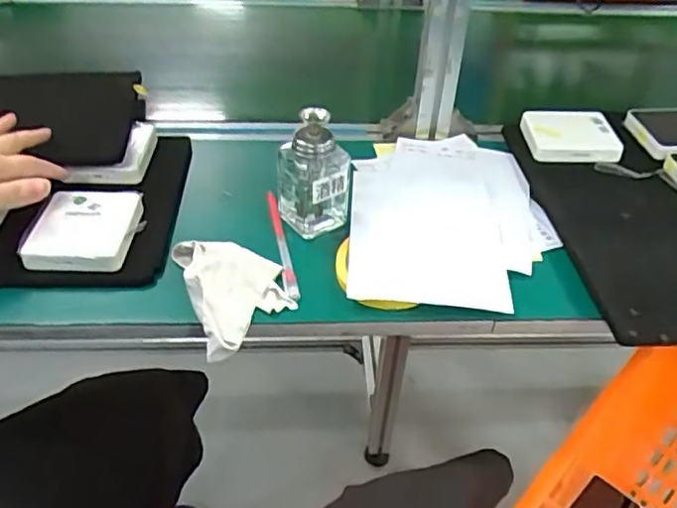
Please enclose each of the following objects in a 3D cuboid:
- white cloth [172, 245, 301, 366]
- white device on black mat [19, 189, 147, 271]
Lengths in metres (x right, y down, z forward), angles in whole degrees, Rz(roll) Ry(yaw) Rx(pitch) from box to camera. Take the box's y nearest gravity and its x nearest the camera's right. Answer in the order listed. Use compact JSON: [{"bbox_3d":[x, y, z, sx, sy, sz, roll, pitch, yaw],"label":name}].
[{"bbox_3d":[-0.089,0.028,0.539,0.081,0.033,0.109,-15,45,-19],"label":"white cloth"},{"bbox_3d":[-0.231,-0.023,0.566,0.089,0.021,0.090,2,42,-1],"label":"white device on black mat"}]

